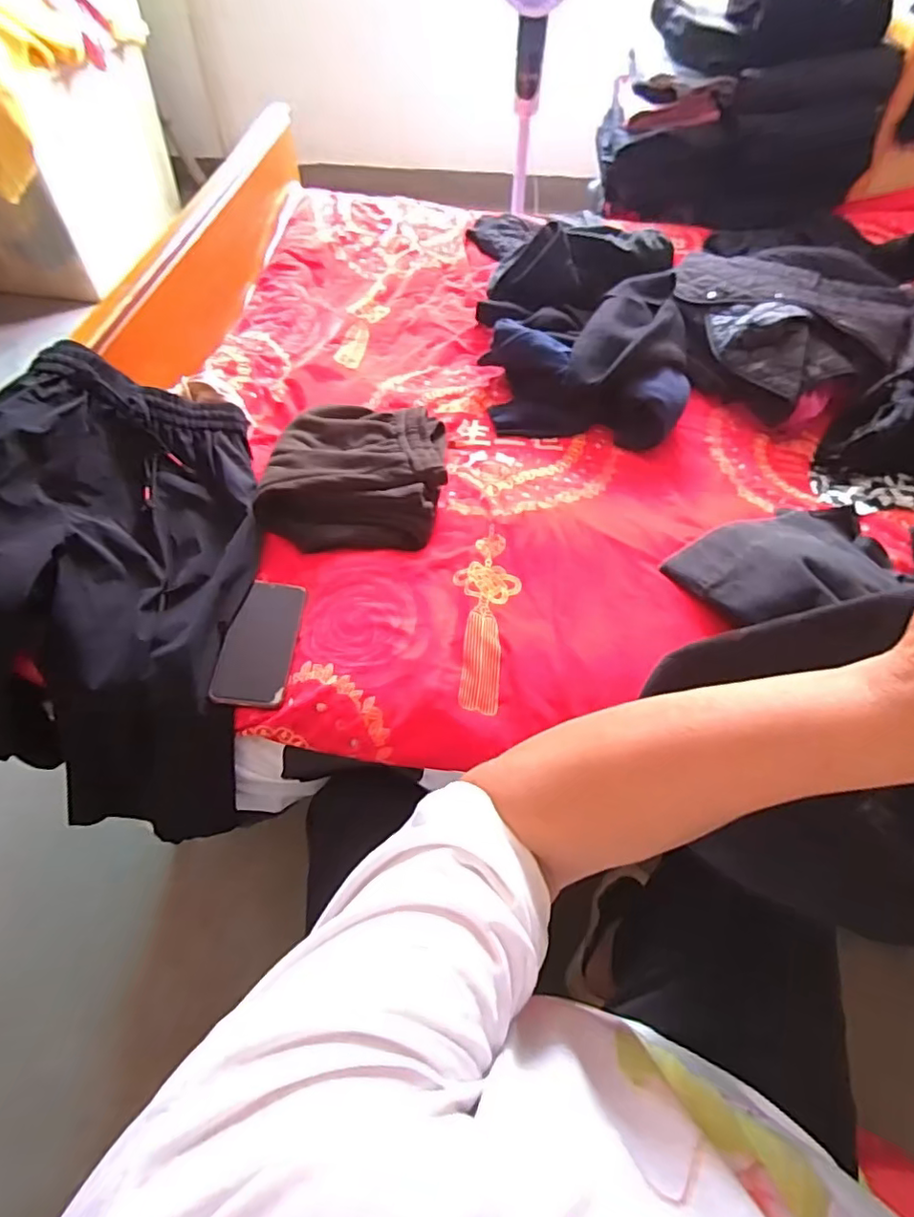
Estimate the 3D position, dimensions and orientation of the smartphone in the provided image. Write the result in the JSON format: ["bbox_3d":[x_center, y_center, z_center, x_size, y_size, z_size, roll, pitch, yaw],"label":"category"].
[{"bbox_3d":[-0.222,0.038,0.670,0.078,0.009,0.166,7,51,-10],"label":"smartphone"}]

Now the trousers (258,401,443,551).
[{"bbox_3d":[-0.136,-0.202,0.825,0.246,0.057,0.278,-2,54,-3],"label":"trousers"}]

